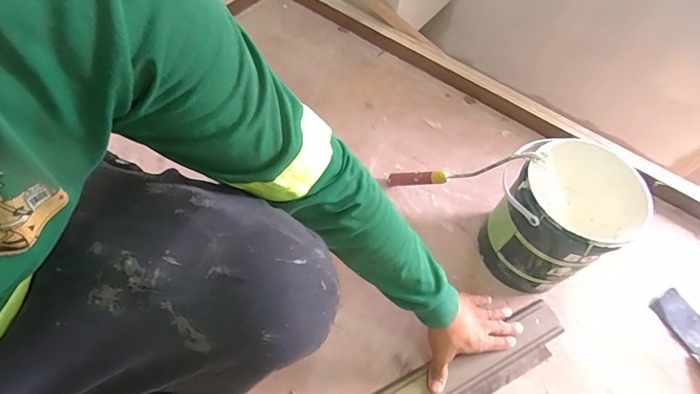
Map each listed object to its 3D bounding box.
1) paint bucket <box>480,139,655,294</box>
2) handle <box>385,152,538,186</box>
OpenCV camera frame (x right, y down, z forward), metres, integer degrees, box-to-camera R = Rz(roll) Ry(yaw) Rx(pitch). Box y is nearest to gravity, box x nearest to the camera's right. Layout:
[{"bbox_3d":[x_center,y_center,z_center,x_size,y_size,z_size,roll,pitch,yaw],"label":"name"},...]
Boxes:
[{"bbox_3d":[0.310,0.040,0.645,0.157,0.227,0.161,2,58,-3],"label":"paint bucket"},{"bbox_3d":[0.174,-0.042,0.688,0.039,0.274,0.019,47,56,-27],"label":"handle"}]

